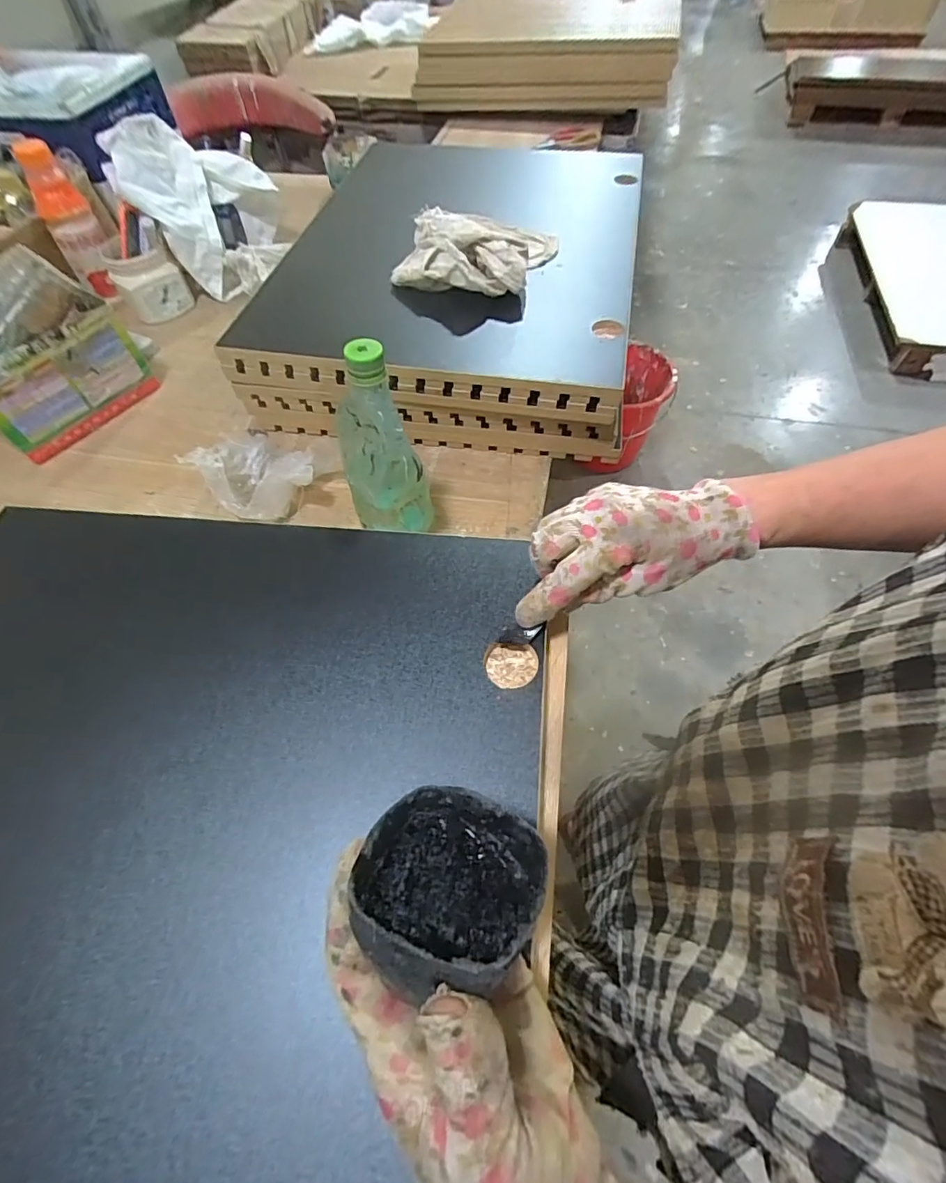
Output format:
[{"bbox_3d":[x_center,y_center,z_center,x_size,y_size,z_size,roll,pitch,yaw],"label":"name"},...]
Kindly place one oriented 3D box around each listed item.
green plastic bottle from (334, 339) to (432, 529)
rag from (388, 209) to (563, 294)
[{"bbox_3d":[-0.087,-0.134,0.452,0.069,0.175,0.083,-20,59,-9],"label":"green plastic bottle"},{"bbox_3d":[0.002,-0.416,0.610,0.158,0.055,0.157,17,60,14],"label":"rag"}]

